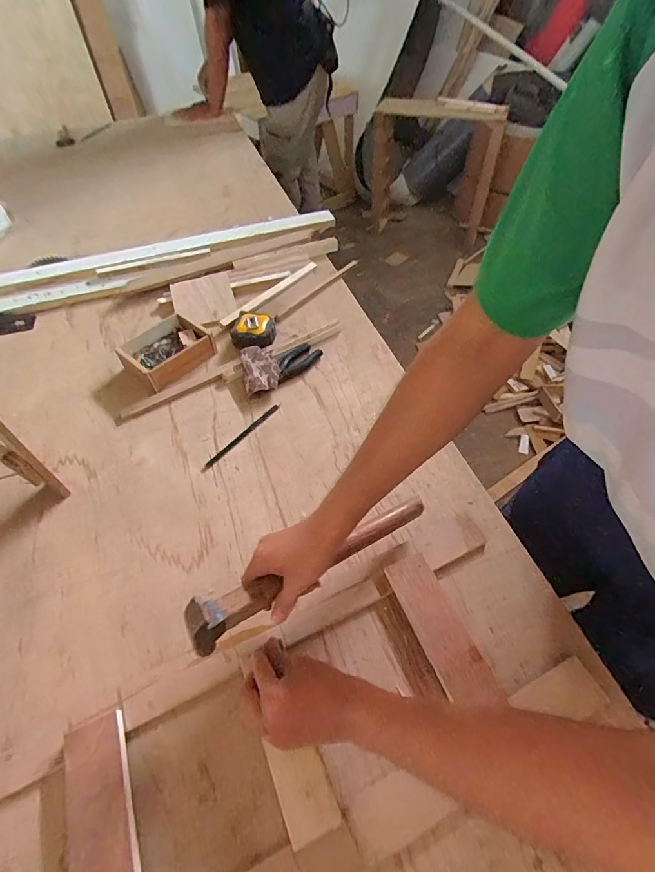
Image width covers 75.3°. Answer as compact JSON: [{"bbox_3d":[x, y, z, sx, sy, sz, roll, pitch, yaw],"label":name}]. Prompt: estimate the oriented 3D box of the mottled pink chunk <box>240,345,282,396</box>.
[{"bbox_3d":[-0.120,-0.121,0.762,0.063,0.032,0.090,-12,54,-6],"label":"mottled pink chunk"}]

